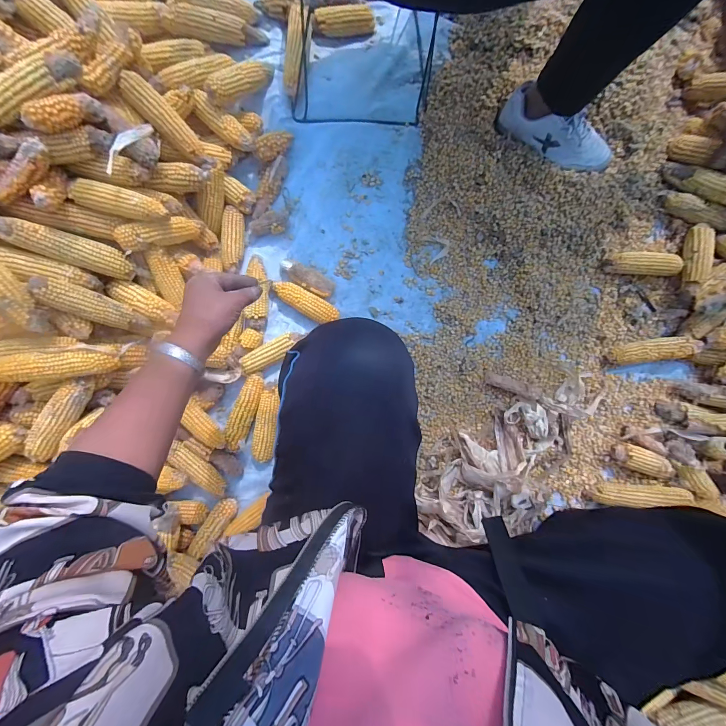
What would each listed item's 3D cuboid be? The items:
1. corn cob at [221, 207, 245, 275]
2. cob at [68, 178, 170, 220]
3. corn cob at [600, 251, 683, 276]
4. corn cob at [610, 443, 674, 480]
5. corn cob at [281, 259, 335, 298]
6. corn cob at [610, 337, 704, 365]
[{"bbox_3d":[-0.287,-0.269,0.747,0.042,0.040,0.135,6,88,-1],"label":"corn cob"},{"bbox_3d":[-0.433,-0.286,0.603,0.148,0.035,0.046,13,88,-1],"label":"cob"},{"bbox_3d":[0.629,-0.226,0.764,0.154,0.045,0.048,6,88,-1],"label":"corn cob"},{"bbox_3d":[0.637,0.223,0.779,0.128,0.050,0.050,24,88,0],"label":"corn cob"},{"bbox_3d":[-0.125,-0.191,0.751,0.129,0.035,0.050,25,88,0],"label":"corn cob"},{"bbox_3d":[0.661,-0.030,0.766,0.181,0.040,0.050,-8,88,15],"label":"corn cob"}]

